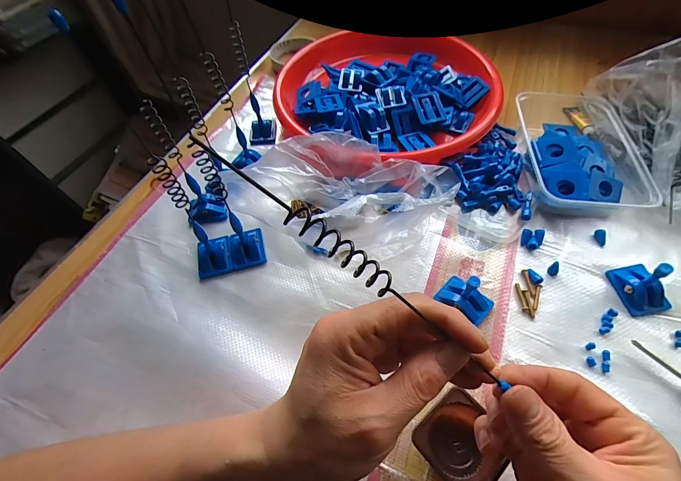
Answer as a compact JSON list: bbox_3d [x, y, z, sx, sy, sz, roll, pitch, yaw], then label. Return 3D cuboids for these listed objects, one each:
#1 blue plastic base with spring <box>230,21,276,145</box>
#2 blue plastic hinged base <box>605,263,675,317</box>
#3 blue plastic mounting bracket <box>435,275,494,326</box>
[{"bbox_3d":[-0.110,-0.185,0.398,0.031,0.135,0.042,-6,56,0],"label":"blue plastic base with spring"},{"bbox_3d":[0.268,0.035,0.281,0.032,0.043,0.044,-8,56,-2],"label":"blue plastic hinged base"},{"bbox_3d":[0.114,0.051,0.294,0.044,0.024,0.032,39,67,25],"label":"blue plastic mounting bracket"}]

